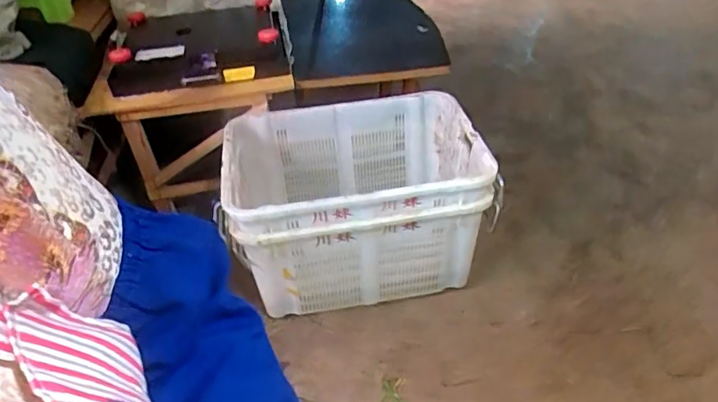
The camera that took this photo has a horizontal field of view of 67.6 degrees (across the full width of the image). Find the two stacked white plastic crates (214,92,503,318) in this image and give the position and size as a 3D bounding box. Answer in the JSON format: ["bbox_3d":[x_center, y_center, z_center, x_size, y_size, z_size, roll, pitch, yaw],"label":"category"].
[{"bbox_3d":[-0.006,0.015,1.522,0.676,0.419,0.453,-7,40,-3],"label":"two stacked white plastic crates"}]

